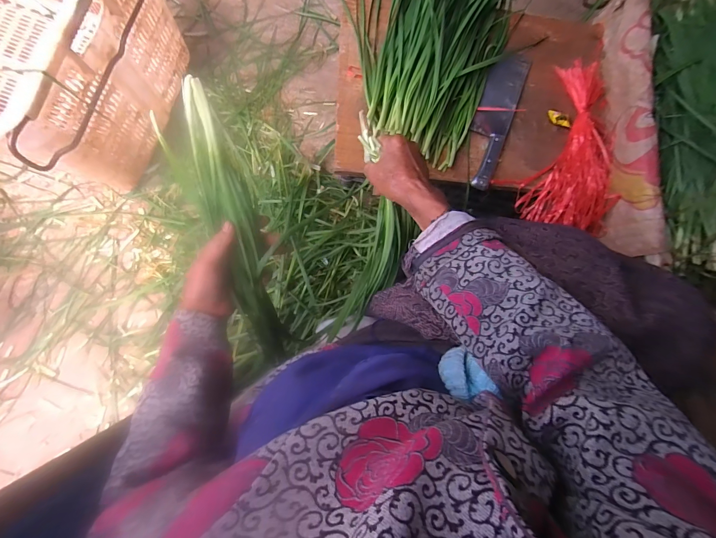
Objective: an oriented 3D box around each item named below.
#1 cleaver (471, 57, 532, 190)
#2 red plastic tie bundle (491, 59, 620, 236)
[{"bbox_3d":[0.250,-0.277,0.612,0.070,0.020,0.270,23,83,-4],"label":"cleaver"},{"bbox_3d":[0.382,-0.235,0.634,0.225,0.063,0.311,5,84,-6],"label":"red plastic tie bundle"}]

